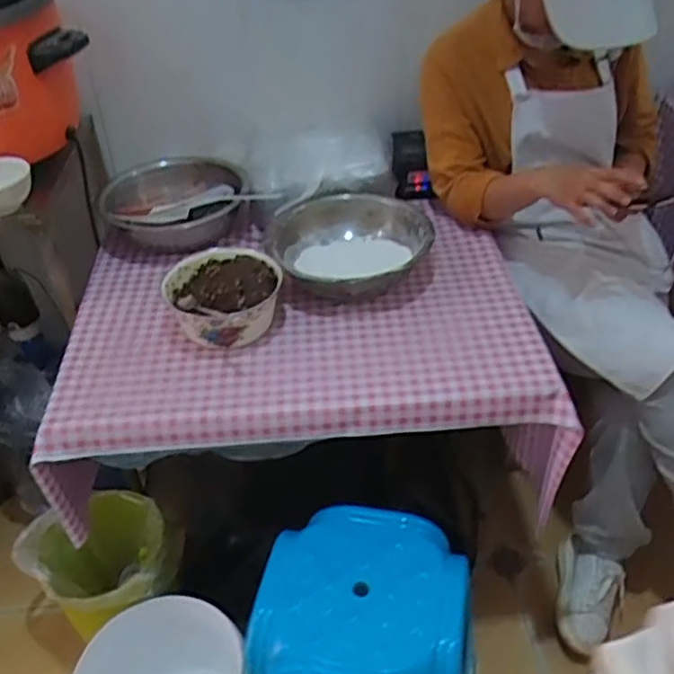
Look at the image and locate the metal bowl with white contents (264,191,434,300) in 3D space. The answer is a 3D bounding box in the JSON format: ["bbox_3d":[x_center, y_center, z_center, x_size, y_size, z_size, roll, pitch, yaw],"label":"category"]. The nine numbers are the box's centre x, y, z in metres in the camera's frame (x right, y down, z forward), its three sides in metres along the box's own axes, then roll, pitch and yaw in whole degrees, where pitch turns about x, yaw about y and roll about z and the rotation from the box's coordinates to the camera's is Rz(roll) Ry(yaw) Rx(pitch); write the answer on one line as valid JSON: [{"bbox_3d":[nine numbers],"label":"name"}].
[{"bbox_3d":[0.020,-0.155,1.153,0.249,0.089,0.241,-3,41,2],"label":"metal bowl with white contents"}]

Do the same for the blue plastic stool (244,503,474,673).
[{"bbox_3d":[0.046,0.519,1.050,0.345,0.437,0.323,6,42,12],"label":"blue plastic stool"}]

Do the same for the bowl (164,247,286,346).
[{"bbox_3d":[-0.171,-0.061,1.055,0.179,0.089,0.169,-3,41,2],"label":"bowl"}]

